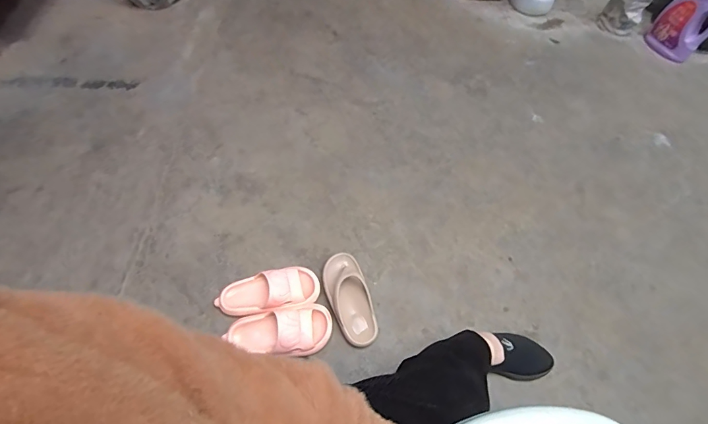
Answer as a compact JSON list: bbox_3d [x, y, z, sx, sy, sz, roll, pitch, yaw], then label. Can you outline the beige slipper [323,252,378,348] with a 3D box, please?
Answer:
[{"bbox_3d":[-0.012,0.205,0.941,0.090,0.057,0.219,-12,59,-13],"label":"beige slipper"}]

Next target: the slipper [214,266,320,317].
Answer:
[{"bbox_3d":[-0.200,0.186,0.927,0.230,0.060,0.097,-8,58,-10],"label":"slipper"}]

